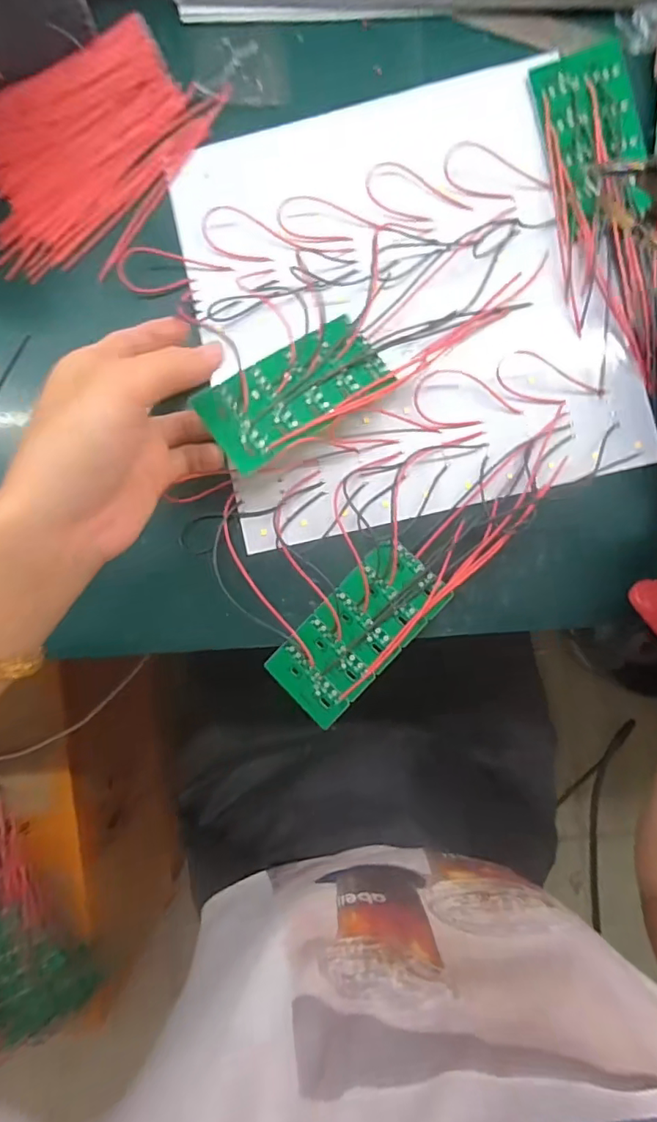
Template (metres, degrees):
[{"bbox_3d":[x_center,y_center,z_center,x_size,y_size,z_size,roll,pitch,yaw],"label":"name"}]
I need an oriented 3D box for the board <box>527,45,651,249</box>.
[{"bbox_3d":[0.143,-0.229,0.286,0.047,0.006,0.099,-10,90,2],"label":"board"}]

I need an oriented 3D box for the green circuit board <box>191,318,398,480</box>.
[{"bbox_3d":[-0.016,-0.087,0.269,0.097,0.006,0.045,-36,89,-16],"label":"green circuit board"}]

